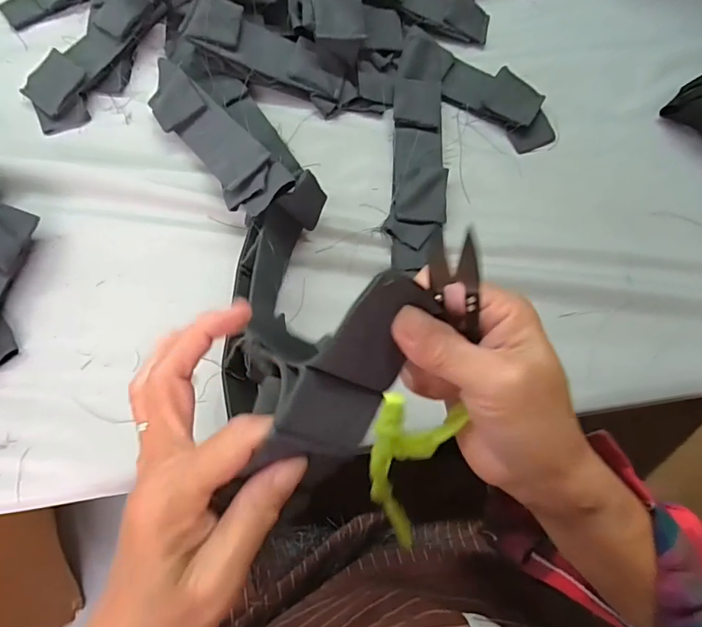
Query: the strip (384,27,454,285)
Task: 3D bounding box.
[{"bbox_3d":[0.065,-0.148,0.430,0.054,0.023,0.245,5,71,-1],"label":"strip"}]

